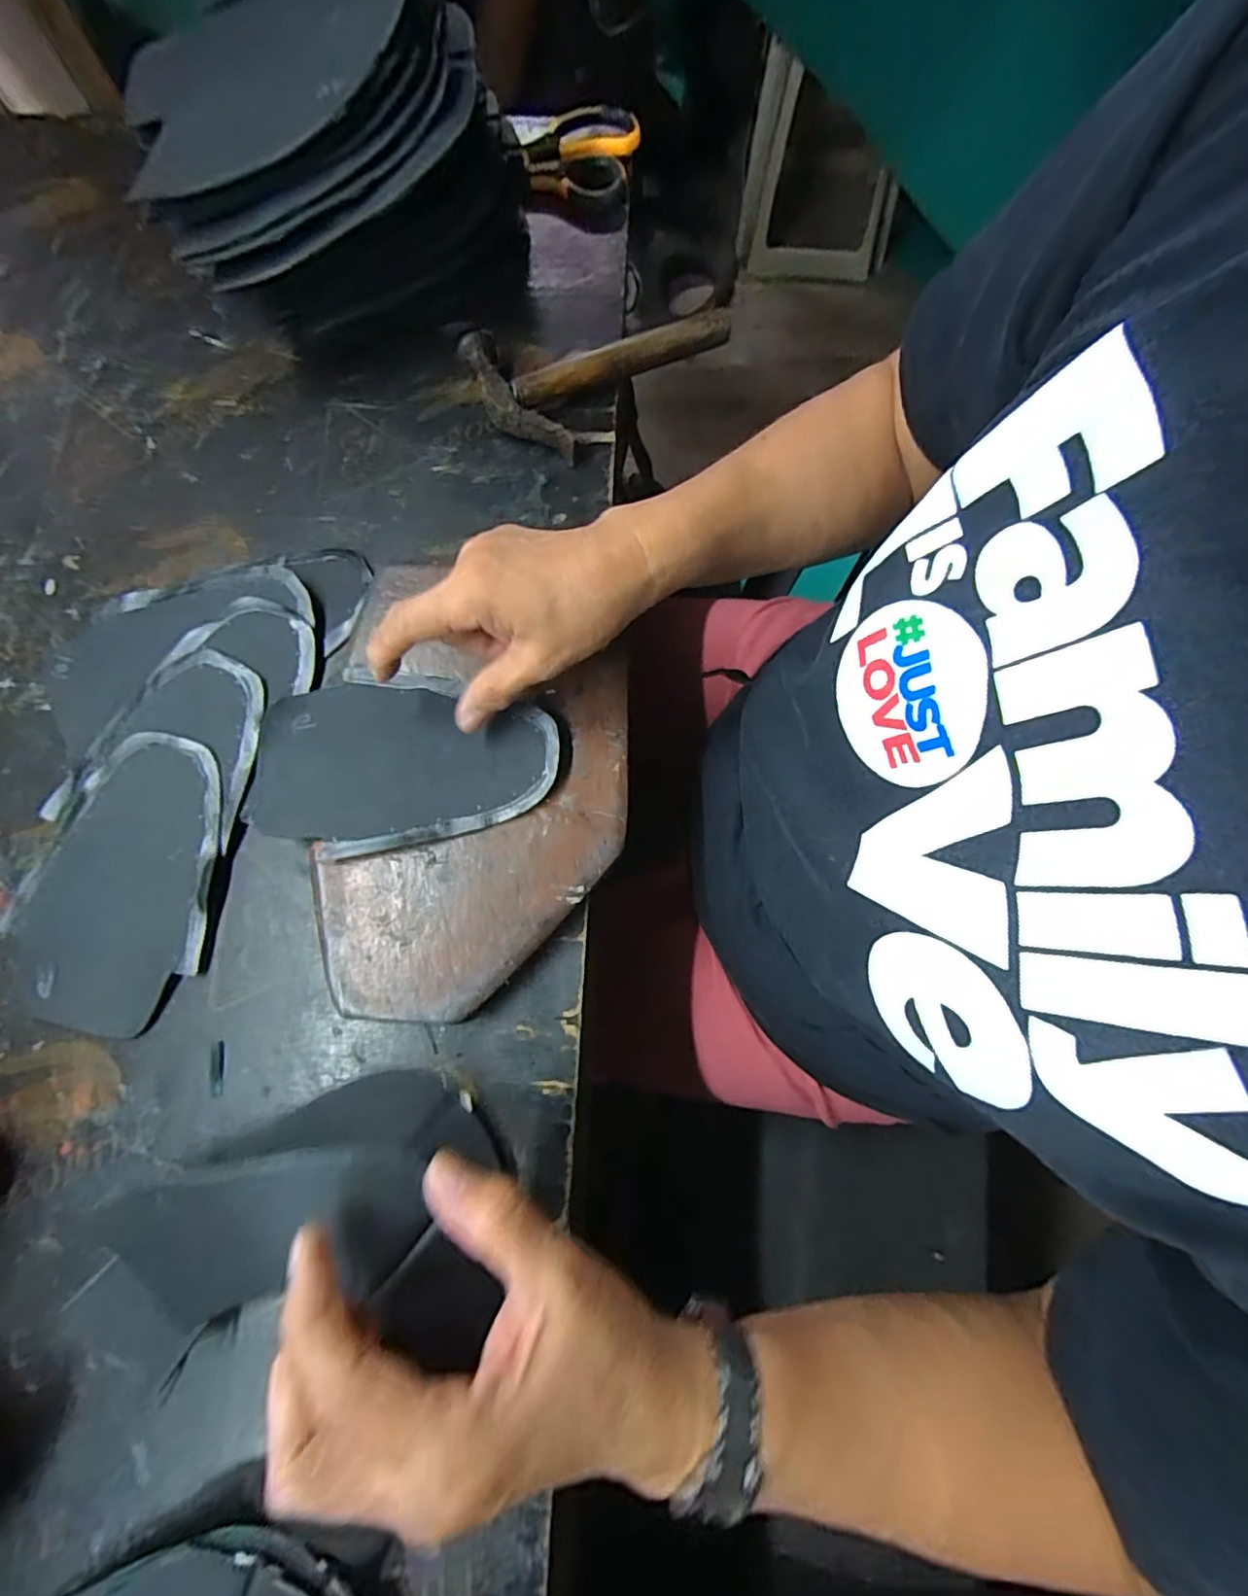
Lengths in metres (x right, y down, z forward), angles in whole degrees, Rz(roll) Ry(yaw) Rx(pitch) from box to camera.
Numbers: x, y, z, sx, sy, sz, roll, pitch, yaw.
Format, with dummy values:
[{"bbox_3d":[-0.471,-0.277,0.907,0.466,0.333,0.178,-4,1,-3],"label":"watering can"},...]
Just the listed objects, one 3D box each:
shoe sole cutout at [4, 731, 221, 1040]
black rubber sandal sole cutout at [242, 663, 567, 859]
[{"bbox_3d":[-0.293,0.046,0.346,0.105,0.017,0.164,-1,74,1],"label":"shoe sole cutout"},{"bbox_3d":[-0.125,-0.026,0.341,0.167,0.007,0.104,-14,75,-2],"label":"black rubber sandal sole cutout"}]

